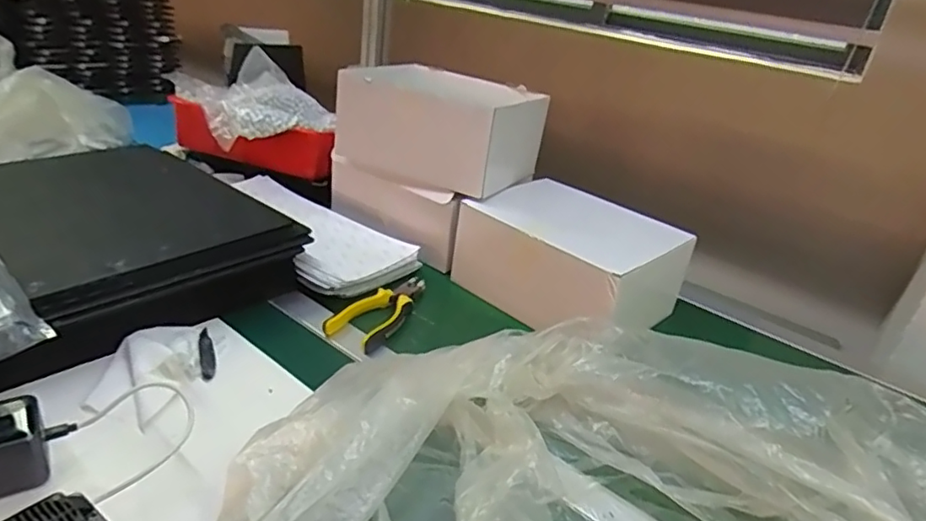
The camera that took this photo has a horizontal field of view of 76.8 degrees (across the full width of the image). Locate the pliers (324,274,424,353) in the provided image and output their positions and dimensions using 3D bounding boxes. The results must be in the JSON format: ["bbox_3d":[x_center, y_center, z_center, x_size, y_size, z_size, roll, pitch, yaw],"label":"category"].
[{"bbox_3d":[-0.094,0.056,0.703,0.065,0.020,0.161,19,28,20],"label":"pliers"}]

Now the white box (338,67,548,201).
[{"bbox_3d":[-0.029,-0.193,0.847,0.246,0.122,0.185,23,30,26],"label":"white box"}]

